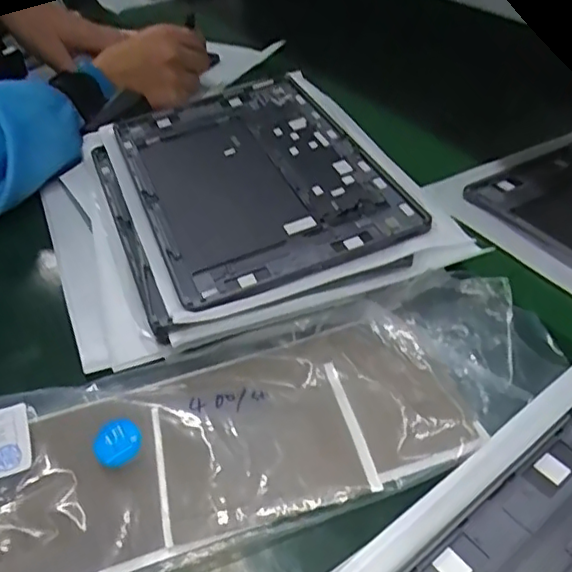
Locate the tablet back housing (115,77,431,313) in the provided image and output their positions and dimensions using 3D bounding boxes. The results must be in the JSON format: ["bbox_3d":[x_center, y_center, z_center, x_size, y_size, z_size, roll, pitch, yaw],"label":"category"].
[{"bbox_3d":[-0.025,-0.087,0.459,0.165,0.010,0.252,-19,45,-13],"label":"tablet back housing"}]

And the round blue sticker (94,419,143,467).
[{"bbox_3d":[-0.090,0.083,0.325,0.025,0.004,0.025,-7,59,11],"label":"round blue sticker"}]

